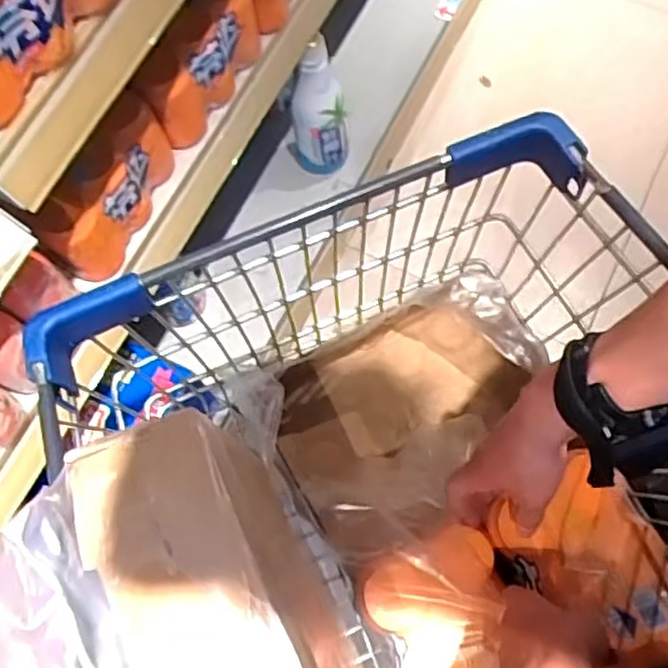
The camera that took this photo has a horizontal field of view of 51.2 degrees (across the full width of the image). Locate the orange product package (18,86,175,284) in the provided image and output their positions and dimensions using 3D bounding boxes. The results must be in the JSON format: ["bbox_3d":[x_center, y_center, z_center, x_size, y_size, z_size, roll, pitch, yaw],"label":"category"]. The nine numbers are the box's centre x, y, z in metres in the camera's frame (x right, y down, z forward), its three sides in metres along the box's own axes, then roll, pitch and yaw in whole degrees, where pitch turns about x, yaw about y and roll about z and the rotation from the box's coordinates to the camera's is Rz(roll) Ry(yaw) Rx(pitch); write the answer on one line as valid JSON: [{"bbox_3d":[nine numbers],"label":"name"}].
[{"bbox_3d":[-0.245,-0.154,0.770,0.045,0.148,0.195,30,75,12],"label":"orange product package"}]

